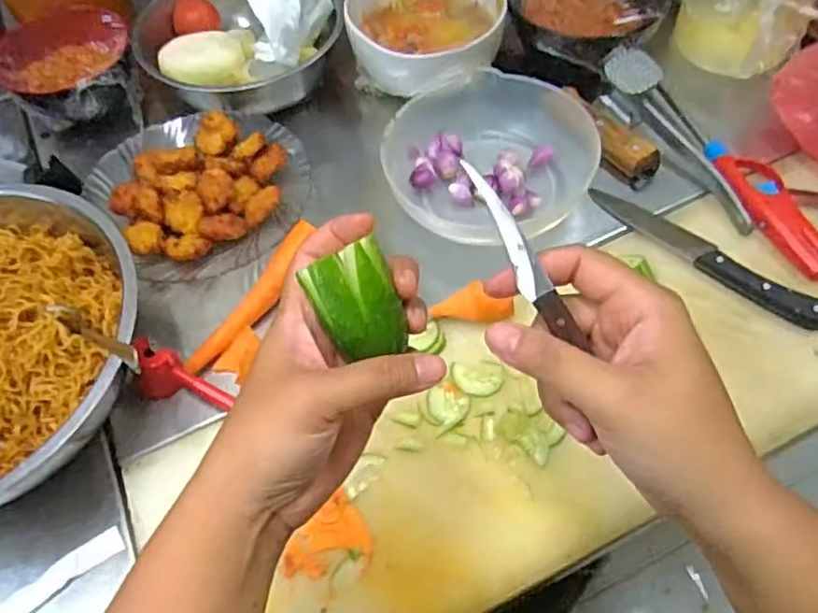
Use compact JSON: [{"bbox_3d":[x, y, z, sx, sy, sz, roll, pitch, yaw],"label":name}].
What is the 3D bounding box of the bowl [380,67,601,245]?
[{"bbox_3d":[0.059,-0.127,0.585,0.183,0.068,0.163,35,67,22],"label":"bowl"}]

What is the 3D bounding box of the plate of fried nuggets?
[{"bbox_3d":[-0.177,-0.106,0.582,0.165,0.037,0.174,-2,58,3],"label":"plate of fried nuggets"}]

